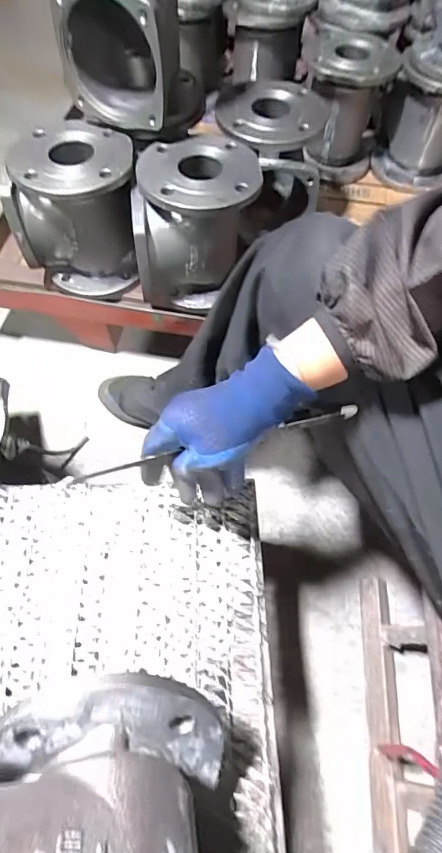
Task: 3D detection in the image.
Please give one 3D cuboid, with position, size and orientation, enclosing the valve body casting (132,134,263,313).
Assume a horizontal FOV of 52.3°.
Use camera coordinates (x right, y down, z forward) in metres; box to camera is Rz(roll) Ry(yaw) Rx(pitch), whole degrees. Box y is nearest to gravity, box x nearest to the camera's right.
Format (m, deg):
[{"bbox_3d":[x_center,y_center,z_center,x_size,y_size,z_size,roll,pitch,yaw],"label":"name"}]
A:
[{"bbox_3d":[-0.037,-0.322,0.736,0.191,0.206,0.169,-3,59,-2],"label":"valve body casting"}]

